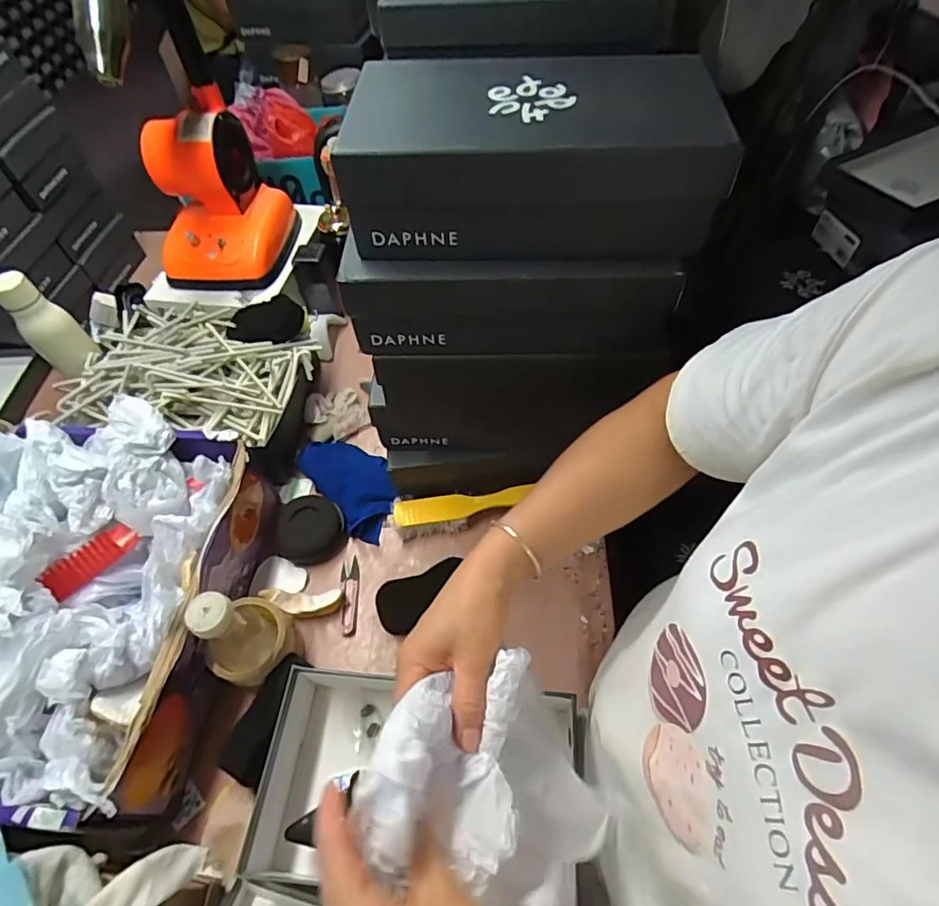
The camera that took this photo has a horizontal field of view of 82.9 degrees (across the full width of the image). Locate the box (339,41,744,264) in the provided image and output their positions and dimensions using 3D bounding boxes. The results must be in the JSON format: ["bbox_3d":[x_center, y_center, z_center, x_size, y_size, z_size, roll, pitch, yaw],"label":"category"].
[{"bbox_3d":[0.049,-0.253,0.454,0.296,0.106,0.162,0,55,2],"label":"box"}]

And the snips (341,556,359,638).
[{"bbox_3d":[-0.154,0.183,0.685,0.023,0.009,0.103,-8,56,-3],"label":"snips"}]

